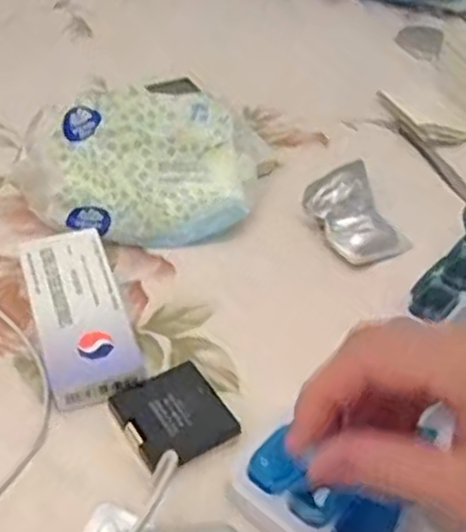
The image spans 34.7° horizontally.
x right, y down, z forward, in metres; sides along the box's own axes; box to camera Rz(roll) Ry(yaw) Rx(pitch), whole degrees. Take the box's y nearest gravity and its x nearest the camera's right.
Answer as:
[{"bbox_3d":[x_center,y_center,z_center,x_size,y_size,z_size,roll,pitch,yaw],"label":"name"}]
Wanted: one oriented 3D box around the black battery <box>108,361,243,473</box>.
[{"bbox_3d":[-0.027,0.073,0.359,0.047,0.009,0.047,-22,48,-25],"label":"black battery"}]

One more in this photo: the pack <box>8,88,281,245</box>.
[{"bbox_3d":[-0.057,-0.064,0.475,0.148,0.049,0.106,3,43,-1],"label":"pack"}]

